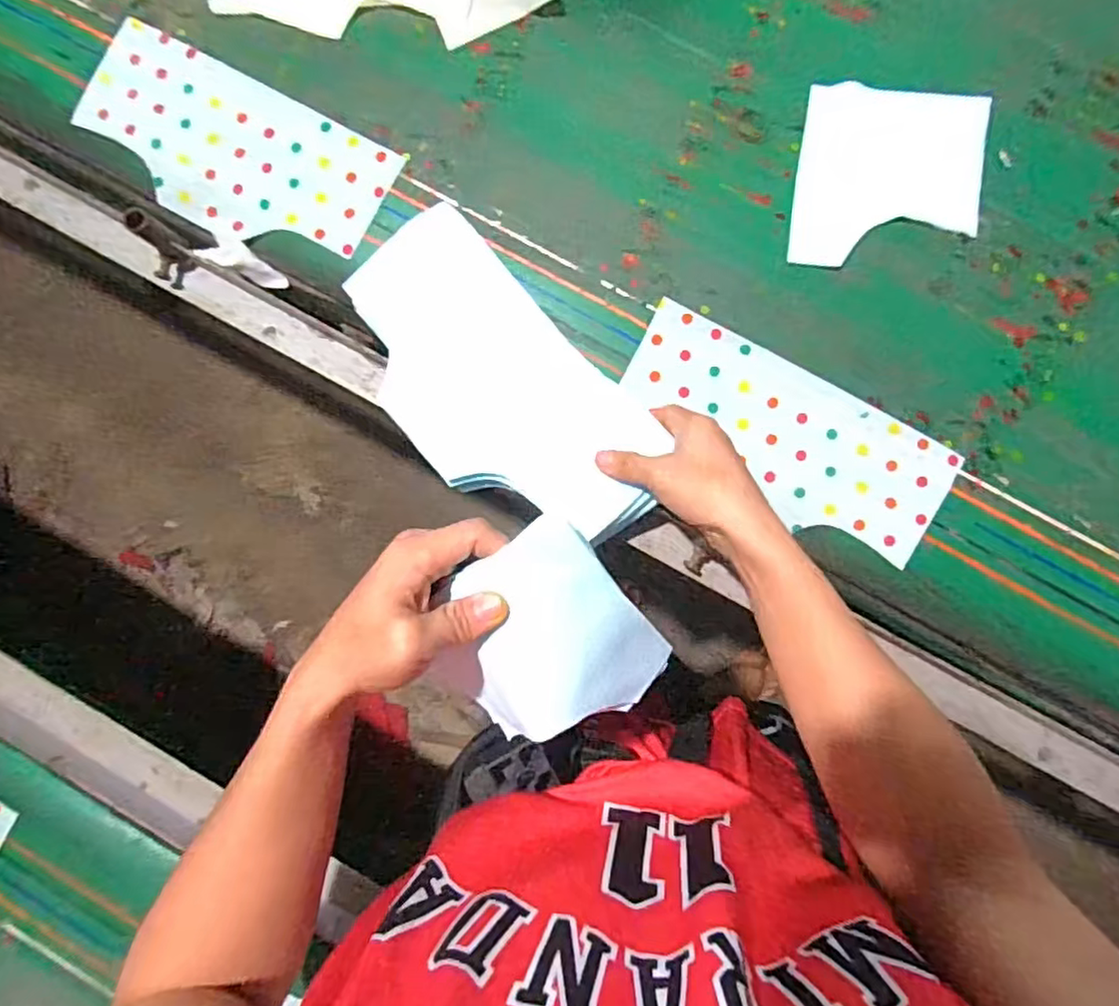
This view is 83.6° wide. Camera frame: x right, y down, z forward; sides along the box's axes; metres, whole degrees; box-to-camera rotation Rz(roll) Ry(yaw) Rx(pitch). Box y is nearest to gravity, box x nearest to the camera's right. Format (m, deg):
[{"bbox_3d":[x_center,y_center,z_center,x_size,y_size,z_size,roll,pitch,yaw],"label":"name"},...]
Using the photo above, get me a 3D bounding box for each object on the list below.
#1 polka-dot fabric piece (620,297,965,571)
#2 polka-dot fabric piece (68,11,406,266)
[{"bbox_3d":[0.190,-0.058,0.533,0.281,0.005,0.112,30,89,2],"label":"polka-dot fabric piece"},{"bbox_3d":[-0.294,-0.313,0.557,0.285,0.010,0.133,29,89,2],"label":"polka-dot fabric piece"}]

